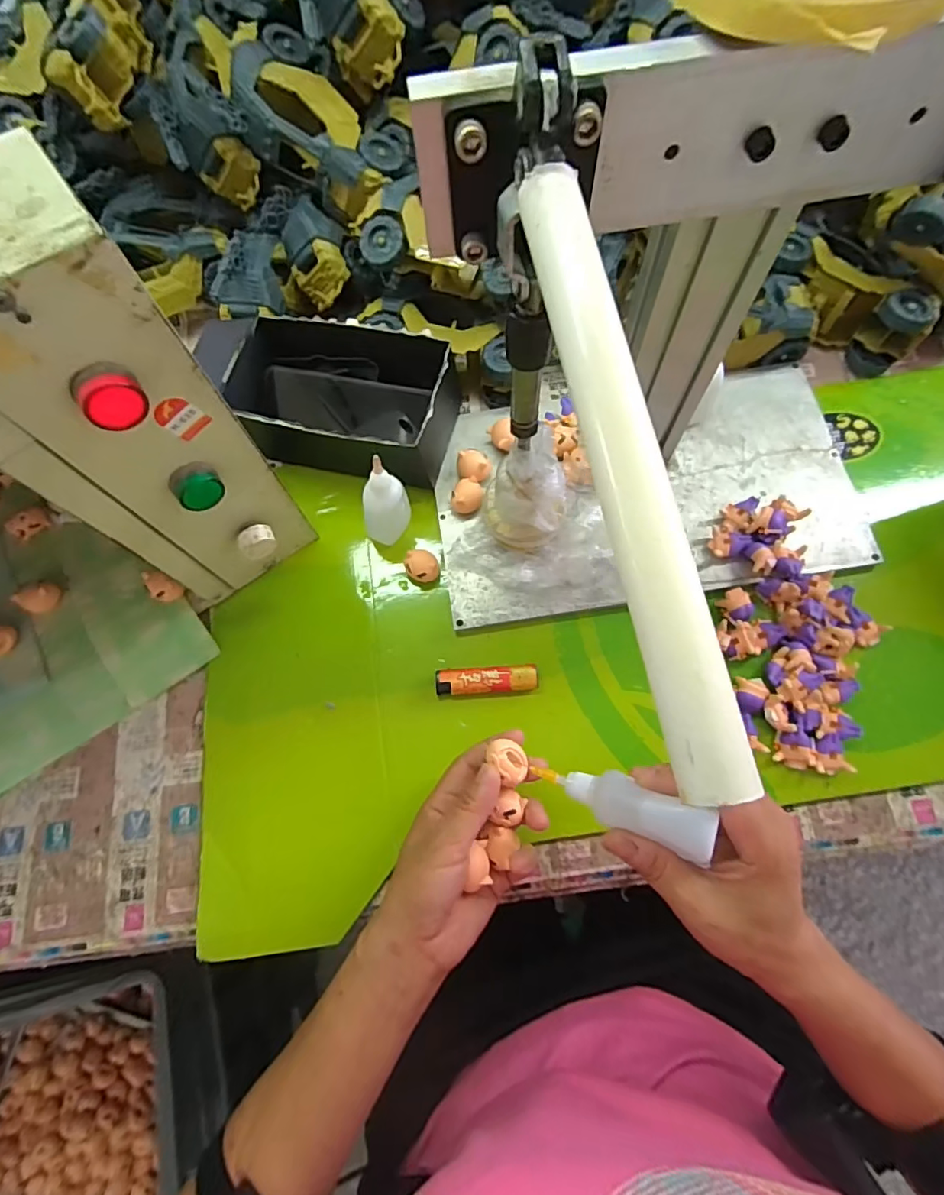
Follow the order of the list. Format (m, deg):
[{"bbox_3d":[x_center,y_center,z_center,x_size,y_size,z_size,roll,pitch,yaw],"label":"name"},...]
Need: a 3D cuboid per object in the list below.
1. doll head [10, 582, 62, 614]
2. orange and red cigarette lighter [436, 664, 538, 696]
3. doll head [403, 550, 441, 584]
[{"bbox_3d":[-0.354,-0.001,0.441,0.028,0.017,0.026,-1,72,3],"label":"doll head"},{"bbox_3d":[0.012,0.066,0.433,0.080,0.011,0.021,-5,68,0],"label":"orange and red cigarette lighter"},{"bbox_3d":[-0.042,-0.024,0.459,0.028,0.021,0.028,-1,72,3],"label":"doll head"}]

